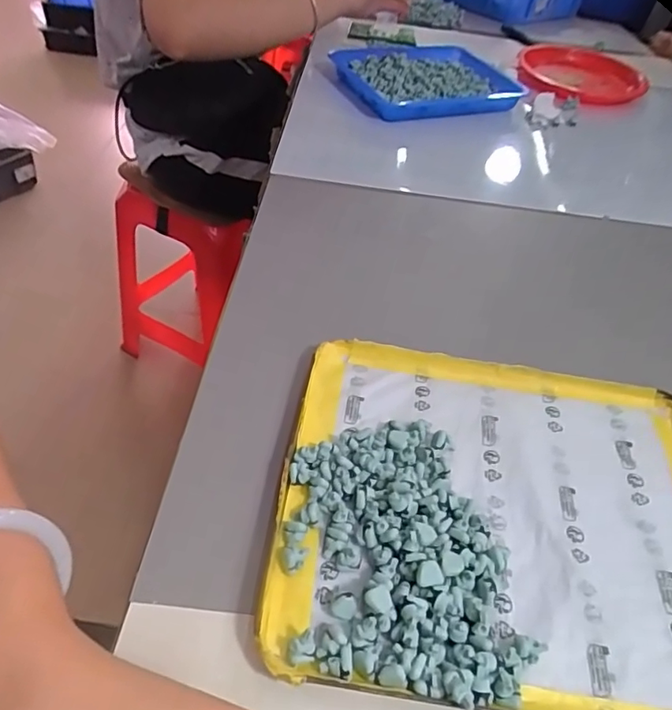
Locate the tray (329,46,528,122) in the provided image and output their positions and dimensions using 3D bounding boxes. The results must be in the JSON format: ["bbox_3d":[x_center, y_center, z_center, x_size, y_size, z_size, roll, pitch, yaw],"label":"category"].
[{"bbox_3d":[0.121,-0.366,0.718,0.223,0.037,0.178,-15,50,-22],"label":"tray"}]

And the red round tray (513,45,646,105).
[{"bbox_3d":[0.360,-0.421,0.808,0.173,0.028,0.178,4,45,-4],"label":"red round tray"}]

